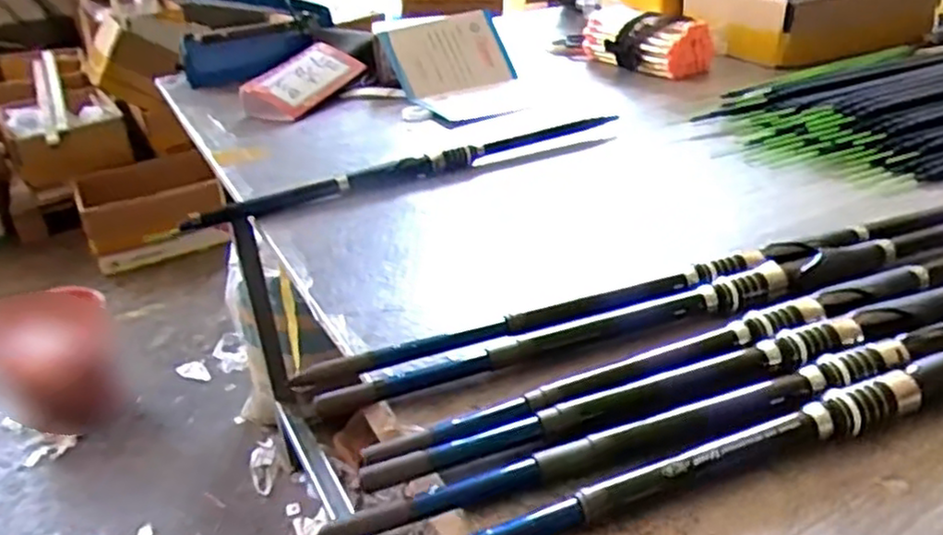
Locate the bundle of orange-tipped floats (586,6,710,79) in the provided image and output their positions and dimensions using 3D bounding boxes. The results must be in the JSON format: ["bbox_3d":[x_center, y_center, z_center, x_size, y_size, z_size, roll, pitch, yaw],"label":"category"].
[{"bbox_3d":[0.290,-0.391,1.256,0.090,0.083,0.228,-23,34,-29],"label":"bundle of orange-tipped floats"}]

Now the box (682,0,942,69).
[{"bbox_3d":[0.603,-0.468,1.300,0.345,0.136,0.270,-16,31,-19],"label":"box"}]

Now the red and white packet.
[{"bbox_3d":[-0.271,-0.299,1.181,0.100,0.033,0.241,41,44,2],"label":"red and white packet"}]

